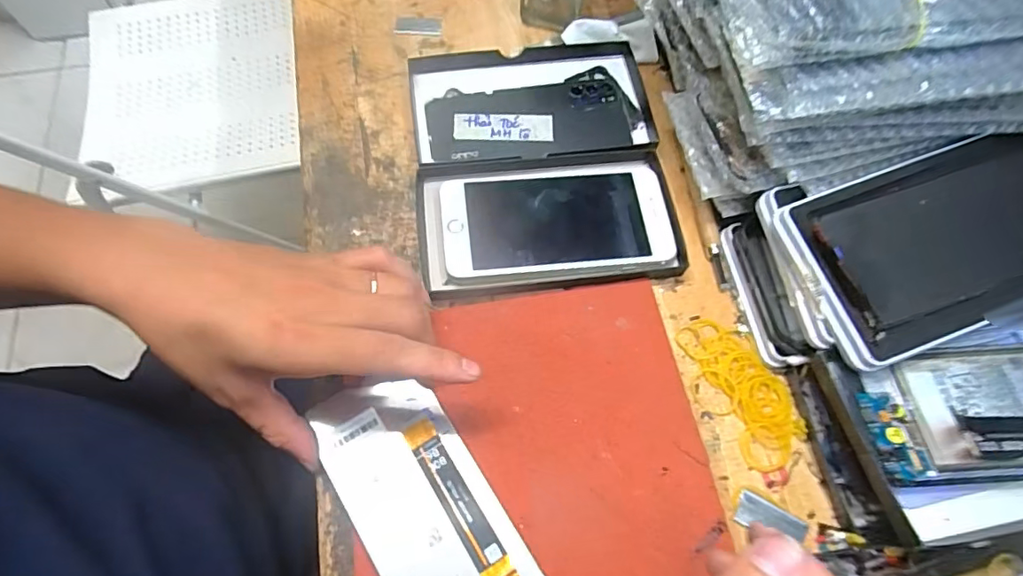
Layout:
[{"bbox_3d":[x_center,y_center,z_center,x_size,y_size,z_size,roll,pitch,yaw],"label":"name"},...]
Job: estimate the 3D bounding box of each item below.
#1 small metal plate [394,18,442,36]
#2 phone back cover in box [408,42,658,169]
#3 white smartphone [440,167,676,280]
[{"bbox_3d":[-0.079,-0.222,0.448,0.039,0.004,0.019,3,66,0],"label":"small metal plate"},{"bbox_3d":[0.017,-0.141,0.415,0.183,0.019,0.108,-6,68,-2],"label":"phone back cover in box"},{"bbox_3d":[0.032,-0.047,0.365,0.154,0.010,0.079,-6,68,-2],"label":"white smartphone"}]

